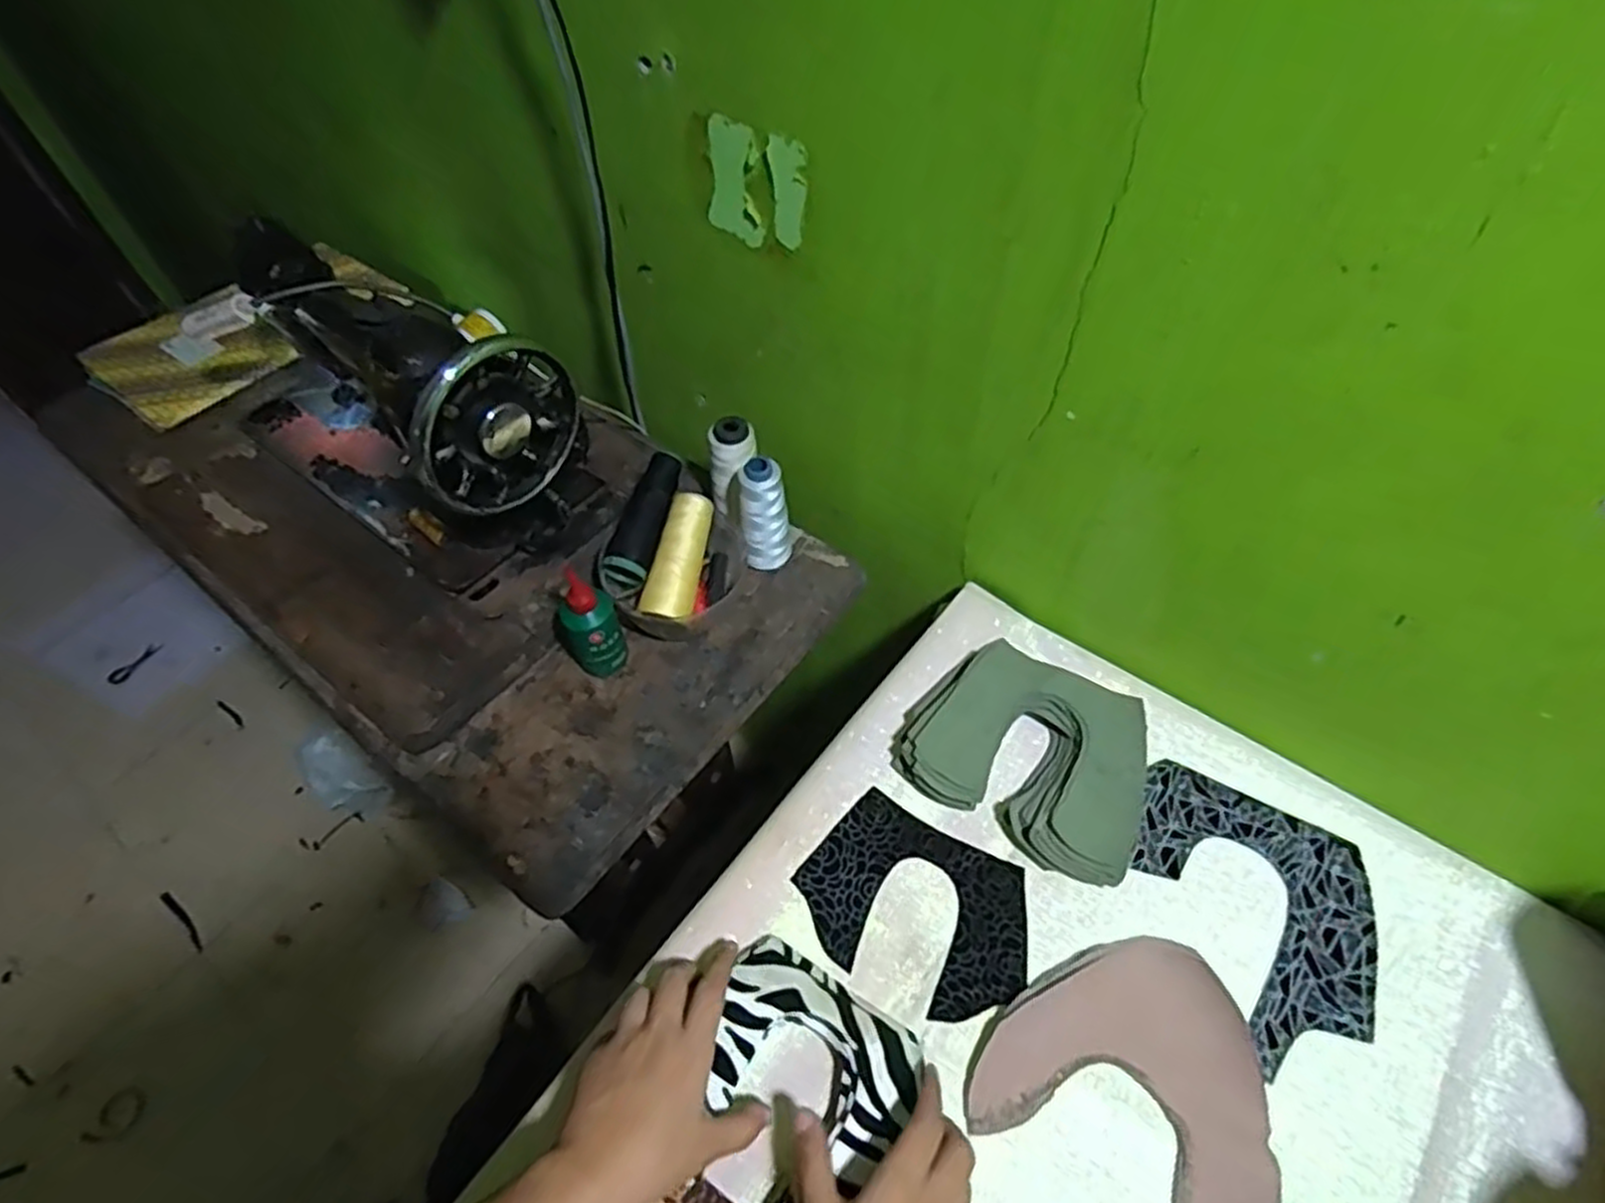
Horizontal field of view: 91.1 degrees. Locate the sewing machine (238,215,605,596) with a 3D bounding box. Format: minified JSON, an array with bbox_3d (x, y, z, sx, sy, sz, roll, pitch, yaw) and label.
[{"bbox_3d":[-0.381,-0.202,0.706,0.400,0.205,0.183,35,63,23],"label":"sewing machine"}]

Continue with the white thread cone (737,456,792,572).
[{"bbox_3d":[-0.033,-0.075,0.681,0.040,0.107,0.034,-9,56,-5],"label":"white thread cone"}]

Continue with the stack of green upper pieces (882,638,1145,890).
[{"bbox_3d":[0.164,0.110,0.586,0.173,0.030,0.138,20,58,15],"label":"stack of green upper pieces"}]

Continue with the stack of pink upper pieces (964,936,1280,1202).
[{"bbox_3d":[0.205,0.284,0.477,0.164,0.017,0.162,31,62,20],"label":"stack of pink upper pieces"}]

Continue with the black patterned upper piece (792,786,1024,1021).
[{"bbox_3d":[0.079,0.210,0.546,0.157,0.009,0.114,26,59,14],"label":"black patterned upper piece"}]

